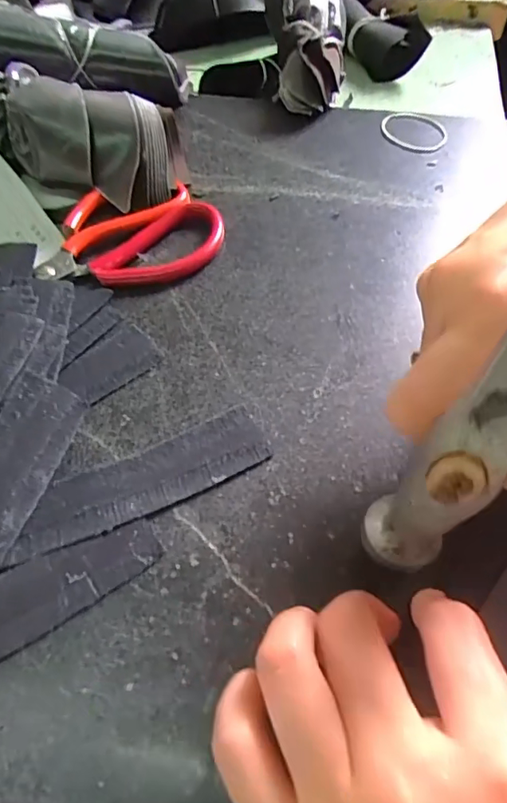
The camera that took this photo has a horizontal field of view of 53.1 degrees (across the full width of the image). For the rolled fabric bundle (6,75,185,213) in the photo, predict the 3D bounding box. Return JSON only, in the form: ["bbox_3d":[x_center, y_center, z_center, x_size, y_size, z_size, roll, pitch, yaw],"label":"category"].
[{"bbox_3d":[-0.108,-0.185,0.355,0.122,0.048,0.079,23,60,14],"label":"rolled fabric bundle"}]

